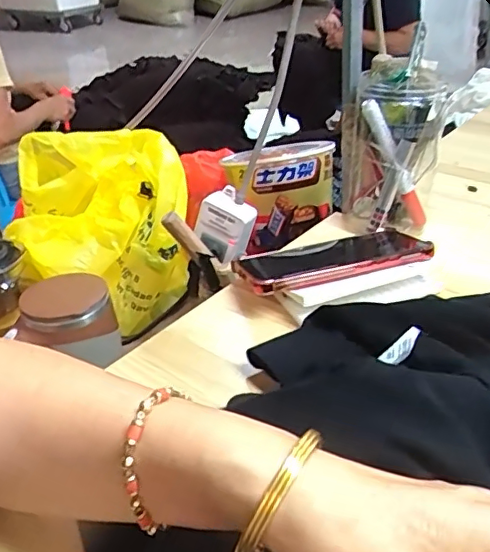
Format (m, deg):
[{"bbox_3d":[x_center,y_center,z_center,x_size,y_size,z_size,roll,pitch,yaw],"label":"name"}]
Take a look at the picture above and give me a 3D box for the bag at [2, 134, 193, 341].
[{"bbox_3d":[-0.189,-0.065,0.722,0.243,0.206,0.122,15,37,23],"label":"bag"}]

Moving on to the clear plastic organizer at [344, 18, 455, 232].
[{"bbox_3d":[0.147,-0.121,0.574,0.086,0.173,0.077,2,34,5],"label":"clear plastic organizer"}]

